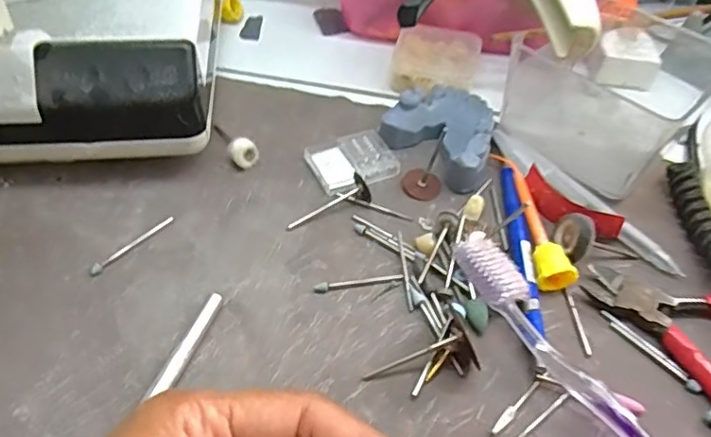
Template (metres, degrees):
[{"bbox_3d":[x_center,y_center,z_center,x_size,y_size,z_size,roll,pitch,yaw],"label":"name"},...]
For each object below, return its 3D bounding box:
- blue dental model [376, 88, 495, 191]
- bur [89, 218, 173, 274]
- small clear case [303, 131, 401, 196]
[{"bbox_3d":[0.053,-0.051,0.331,0.062,0.018,0.053,35,57,23],"label":"blue dental model"},{"bbox_3d":[-0.108,0.012,0.282,0.004,0.004,0.047,34,57,23],"label":"bur"},{"bbox_3d":[-0.002,-0.032,0.325,0.045,0.004,0.035,-19,54,-18],"label":"small clear case"}]

